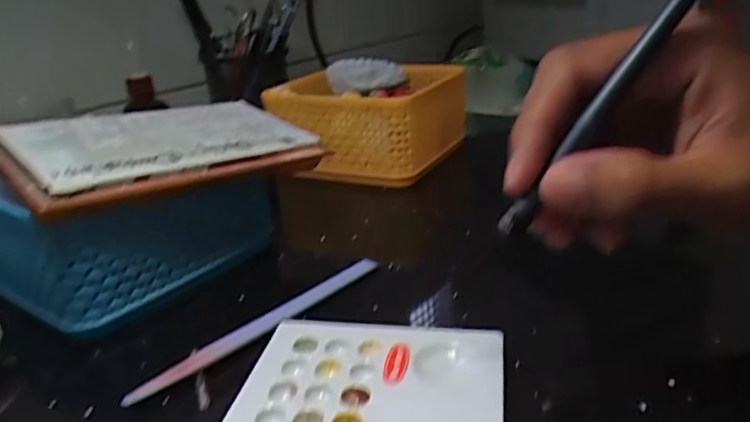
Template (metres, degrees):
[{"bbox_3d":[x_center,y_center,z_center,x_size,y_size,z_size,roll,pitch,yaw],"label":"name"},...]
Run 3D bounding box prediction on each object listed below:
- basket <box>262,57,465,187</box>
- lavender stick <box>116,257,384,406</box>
[{"bbox_3d":[-0.002,-0.078,0.479,0.125,0.068,0.131,7,25,24],"label":"basket"},{"bbox_3d":[-0.047,0.049,0.264,0.012,0.004,0.136,17,30,41],"label":"lavender stick"}]

